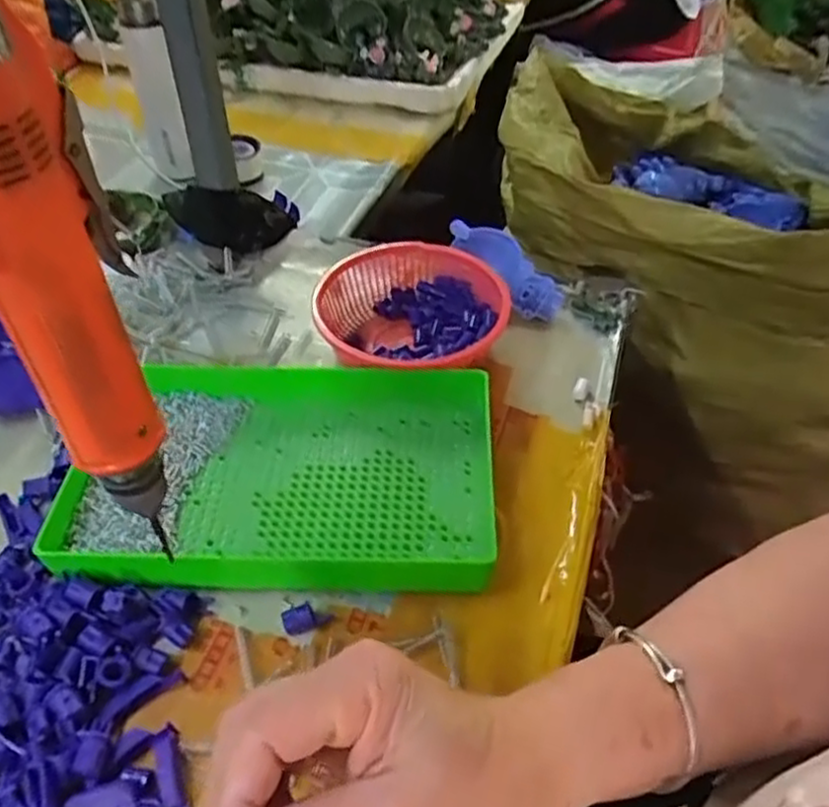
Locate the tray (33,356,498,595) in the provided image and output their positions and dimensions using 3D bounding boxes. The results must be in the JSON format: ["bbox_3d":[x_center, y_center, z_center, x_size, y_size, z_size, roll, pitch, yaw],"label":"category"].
[{"bbox_3d":[-0.075,0.038,0.443,0.246,0.037,0.165,2,44,4],"label":"tray"}]

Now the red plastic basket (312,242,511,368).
[{"bbox_3d":[-0.006,-0.059,0.530,0.128,0.047,0.131,-1,44,1],"label":"red plastic basket"}]

